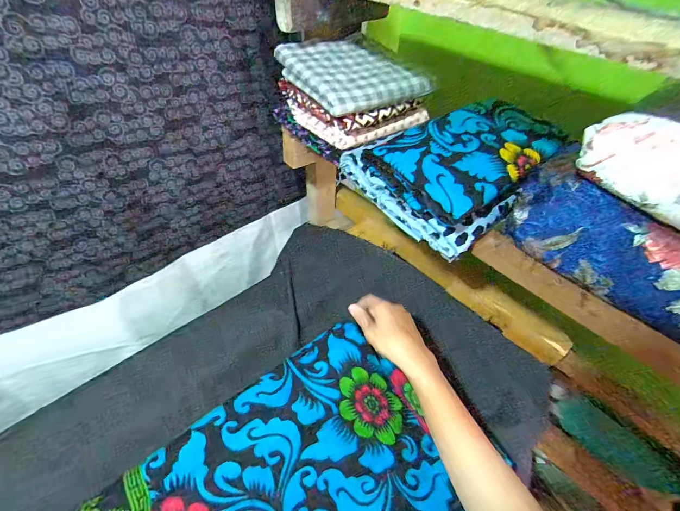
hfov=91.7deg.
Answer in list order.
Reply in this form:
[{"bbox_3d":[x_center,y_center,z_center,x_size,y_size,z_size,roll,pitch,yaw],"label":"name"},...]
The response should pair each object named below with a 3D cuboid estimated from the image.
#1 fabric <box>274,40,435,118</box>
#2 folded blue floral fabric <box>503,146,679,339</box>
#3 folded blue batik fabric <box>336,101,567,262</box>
[{"bbox_3d":[0.021,-0.275,0.502,0.178,0.049,0.167,-26,53,-27],"label":"fabric"},{"bbox_3d":[0.309,0.015,0.313,0.070,0.082,0.290,-30,55,-30],"label":"folded blue floral fabric"},{"bbox_3d":[0.168,-0.130,0.459,0.272,0.083,0.191,-29,55,-29],"label":"folded blue batik fabric"}]

